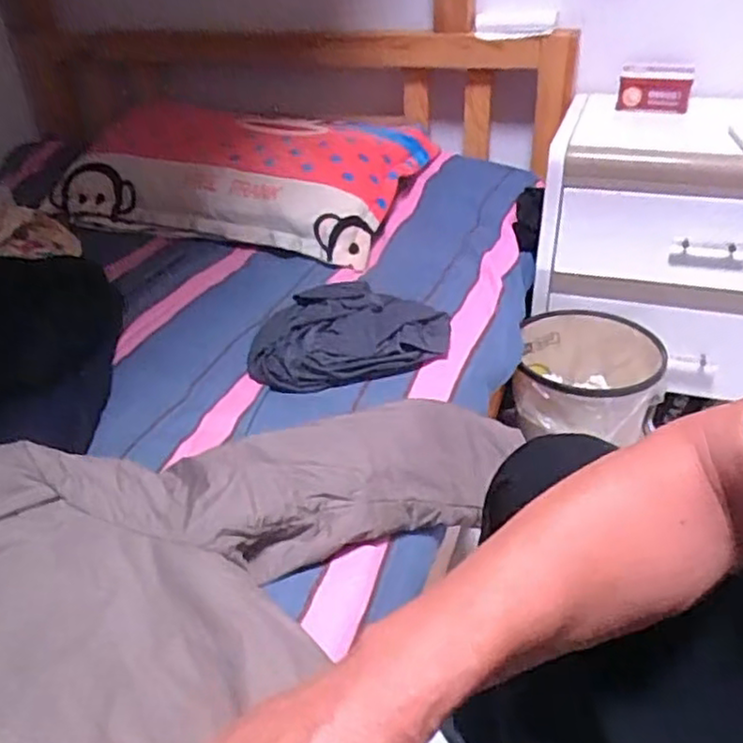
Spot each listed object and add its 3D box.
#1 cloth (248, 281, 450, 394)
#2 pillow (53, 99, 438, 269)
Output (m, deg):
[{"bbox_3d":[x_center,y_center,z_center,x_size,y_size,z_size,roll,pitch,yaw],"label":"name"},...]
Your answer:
[{"bbox_3d":[-0.032,-0.058,0.918,0.259,0.056,0.189,-8,34,-8],"label":"cloth"},{"bbox_3d":[-0.285,-0.414,1.350,0.741,0.129,0.445,15,38,25],"label":"pillow"}]

